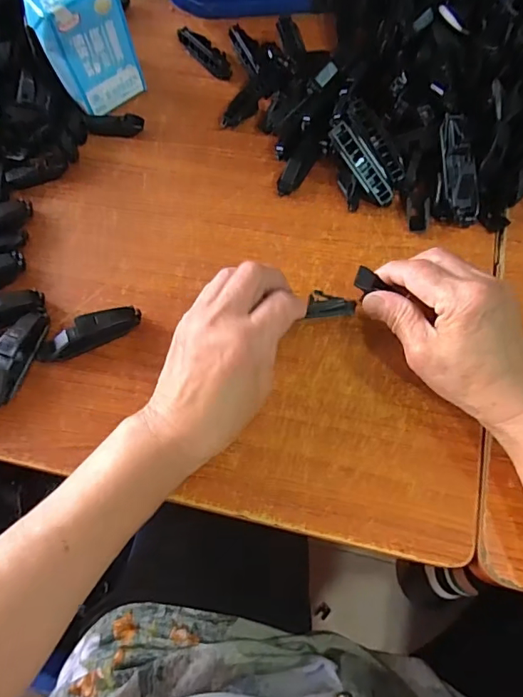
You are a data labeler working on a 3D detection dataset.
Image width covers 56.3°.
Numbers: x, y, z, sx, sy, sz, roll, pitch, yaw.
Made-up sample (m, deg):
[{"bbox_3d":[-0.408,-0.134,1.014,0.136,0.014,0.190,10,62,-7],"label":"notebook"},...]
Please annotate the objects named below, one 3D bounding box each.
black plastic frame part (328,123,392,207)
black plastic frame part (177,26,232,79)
[{"bbox_3d":[0.084,-0.151,0.403,0.019,0.013,0.075,-42,104,-13],"label":"black plastic frame part"},{"bbox_3d":[-0.056,-0.297,0.489,0.021,0.013,0.077,-35,72,-11],"label":"black plastic frame part"}]

